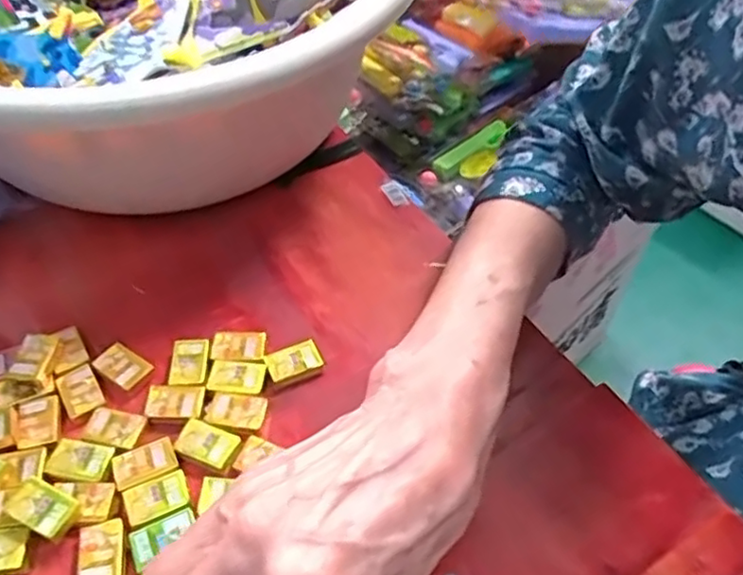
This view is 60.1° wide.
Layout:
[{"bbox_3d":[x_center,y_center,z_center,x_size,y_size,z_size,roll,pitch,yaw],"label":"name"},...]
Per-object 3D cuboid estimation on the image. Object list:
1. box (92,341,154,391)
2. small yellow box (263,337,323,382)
[{"bbox_3d":[-0.118,0.038,0.306,0.026,0.005,0.016,29,56,21],"label":"box"},{"bbox_3d":[-0.037,0.036,0.310,0.025,0.006,0.016,-20,53,-16],"label":"small yellow box"}]

